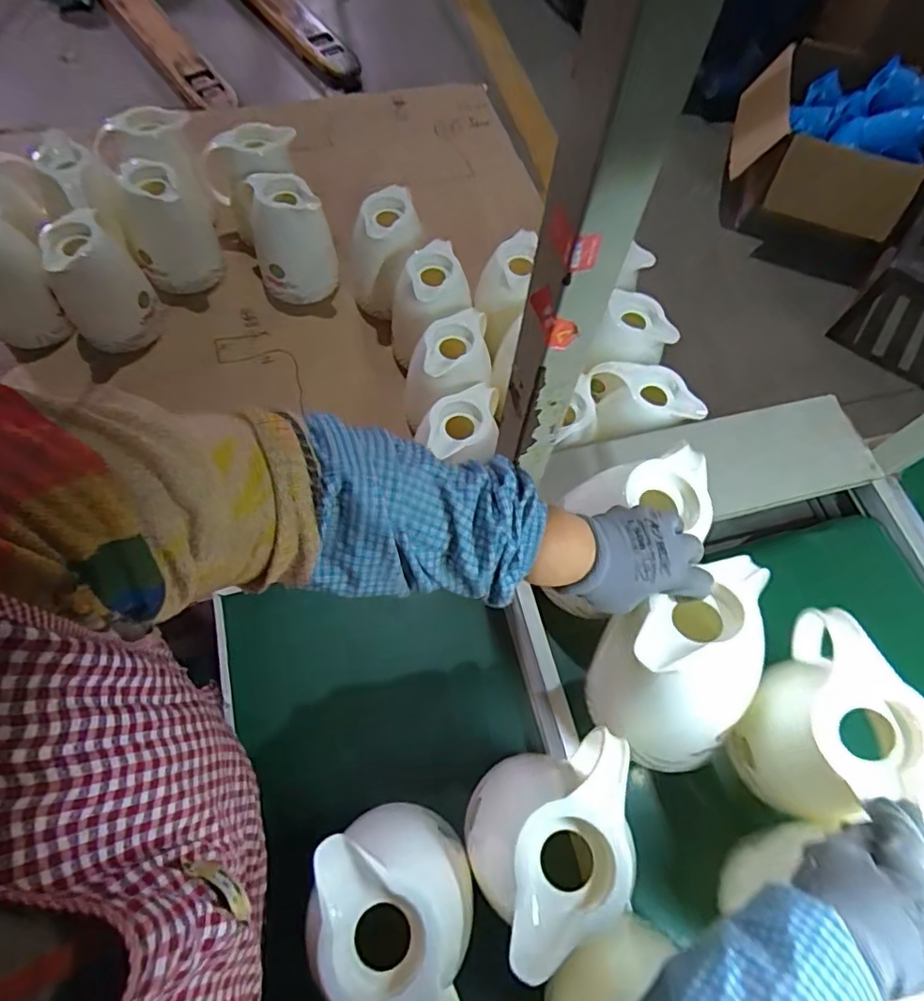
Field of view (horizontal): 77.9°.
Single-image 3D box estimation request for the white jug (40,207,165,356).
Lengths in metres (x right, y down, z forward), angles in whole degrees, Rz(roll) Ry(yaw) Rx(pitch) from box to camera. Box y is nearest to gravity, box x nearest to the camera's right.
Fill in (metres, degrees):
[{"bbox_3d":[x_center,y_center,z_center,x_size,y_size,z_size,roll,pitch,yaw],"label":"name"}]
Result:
[{"bbox_3d":[-0.614,-0.356,0.978,0.144,0.188,0.136,-28,70,-15],"label":"white jug"}]

